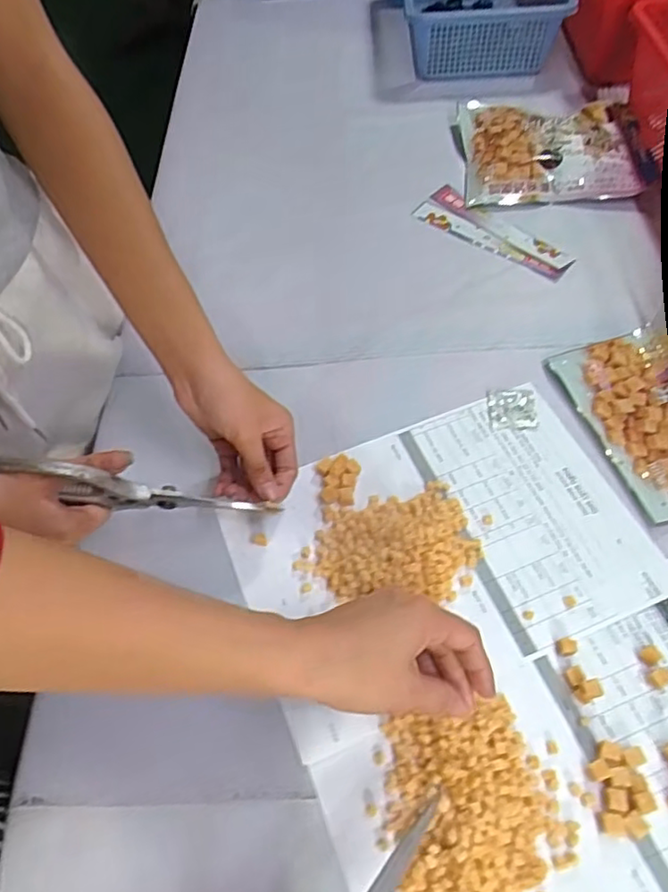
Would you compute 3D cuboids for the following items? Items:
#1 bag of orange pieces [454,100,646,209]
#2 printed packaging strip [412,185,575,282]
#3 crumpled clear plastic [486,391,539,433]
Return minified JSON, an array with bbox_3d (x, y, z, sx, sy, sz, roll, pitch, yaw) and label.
[{"bbox_3d":[0.246,-0.347,0.726,0.191,0.030,0.170,2,57,6],"label":"bag of orange pieces"},{"bbox_3d":[0.172,-0.227,0.673,0.177,0.010,0.054,38,67,25],"label":"printed packaging strip"},{"bbox_3d":[0.155,-0.032,0.542,0.042,0.005,0.043,3,57,7],"label":"crumpled clear plastic"}]

